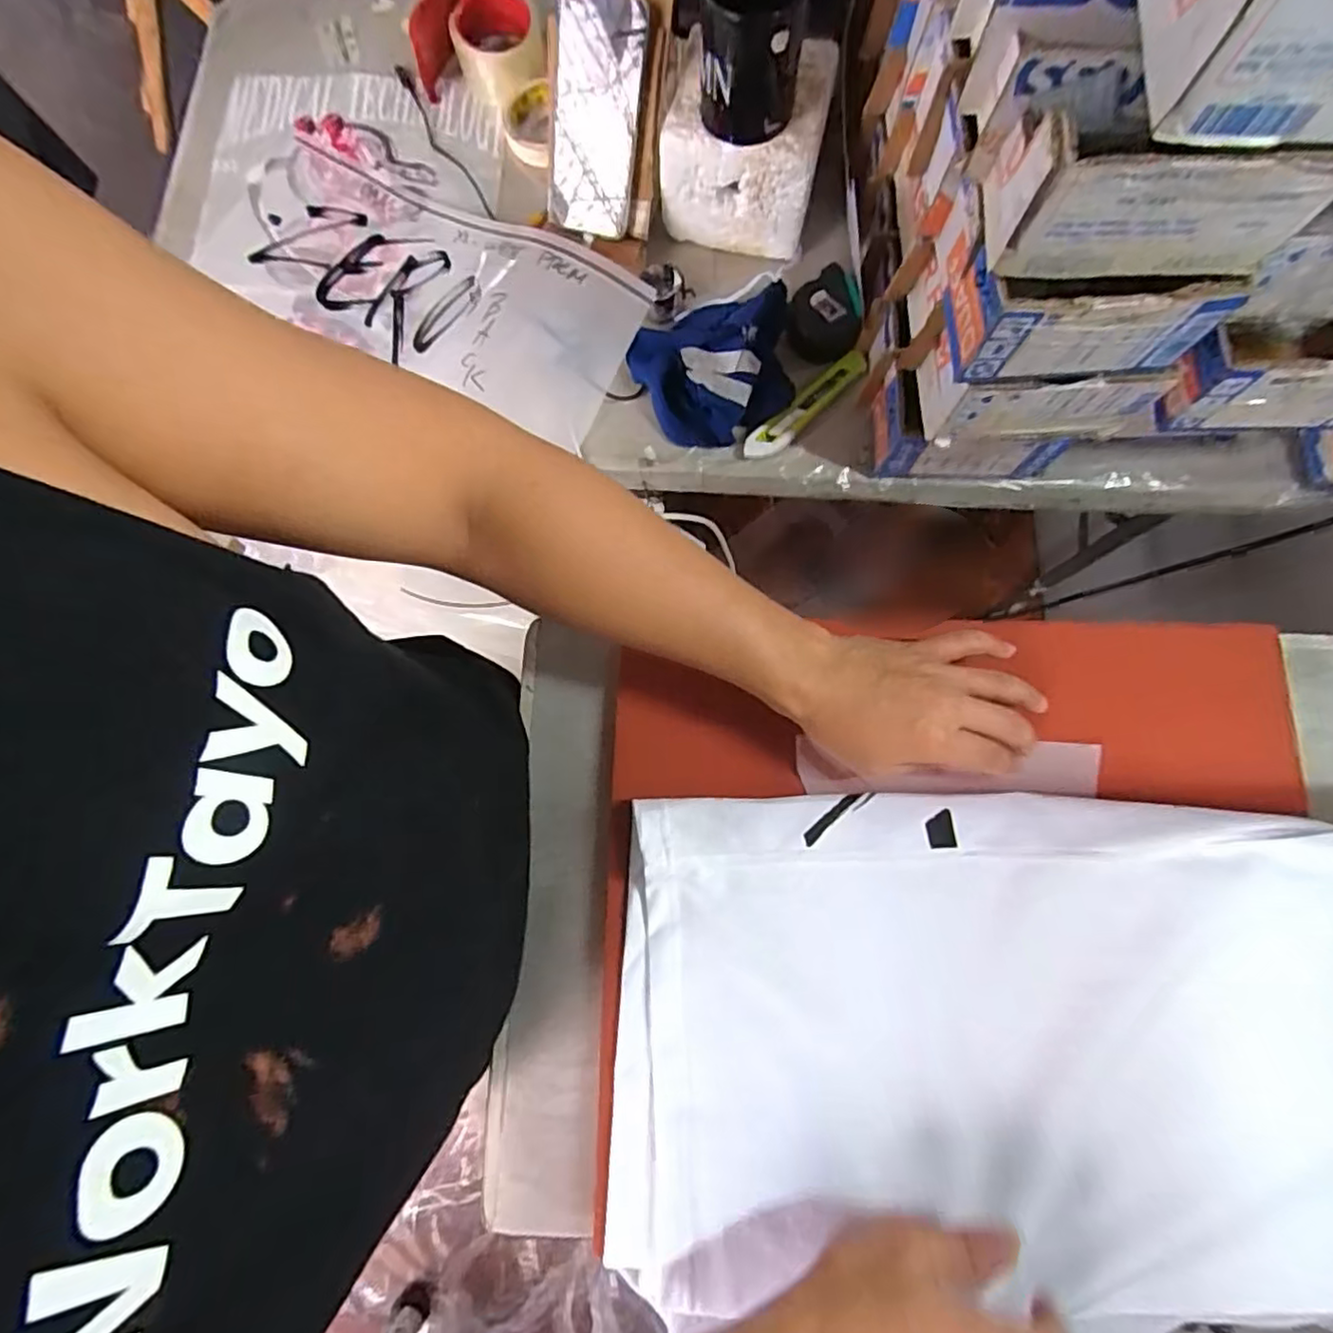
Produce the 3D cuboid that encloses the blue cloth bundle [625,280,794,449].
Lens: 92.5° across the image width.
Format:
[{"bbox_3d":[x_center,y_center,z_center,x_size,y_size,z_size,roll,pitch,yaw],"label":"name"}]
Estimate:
[{"bbox_3d":[0.042,-0.284,0.614,0.152,0.072,0.138,-5,79,0],"label":"blue cloth bundle"}]

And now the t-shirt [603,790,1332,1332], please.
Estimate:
[{"bbox_3d":[0.214,0.234,0.386,0.484,0.023,0.292,4,79,2],"label":"t-shirt"}]

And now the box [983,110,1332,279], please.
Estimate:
[{"bbox_3d":[0.262,-0.263,0.344,0.146,0.074,0.064,0,79,1],"label":"box"}]

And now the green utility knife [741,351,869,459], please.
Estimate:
[{"bbox_3d":[0.137,-0.253,0.618,0.157,0.023,0.028,-44,81,-7],"label":"green utility knife"}]

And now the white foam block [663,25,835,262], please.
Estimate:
[{"bbox_3d":[0.075,-0.505,0.618,0.150,0.119,0.135,8,79,3],"label":"white foam block"}]

